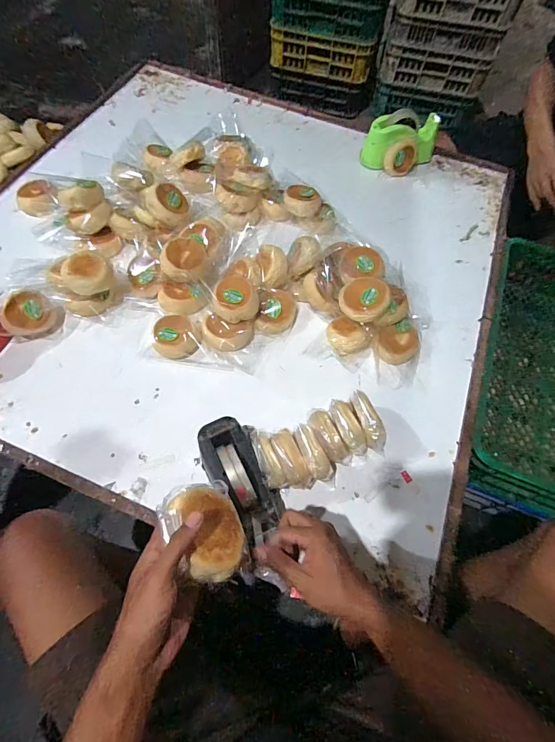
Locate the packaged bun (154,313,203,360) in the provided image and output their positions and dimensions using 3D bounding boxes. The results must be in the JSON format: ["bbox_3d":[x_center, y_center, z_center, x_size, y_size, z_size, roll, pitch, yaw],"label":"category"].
[{"bbox_3d":[-0.202,-0.068,0.734,0.096,0.037,0.082,-16,65,-10],"label":"packaged bun"}]

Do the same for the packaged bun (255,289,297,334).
[{"bbox_3d":[-0.002,-0.127,0.767,0.079,0.038,0.097,8,65,1],"label":"packaged bun"}]

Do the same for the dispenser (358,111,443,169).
[{"bbox_3d":[0.353,-0.636,1.032,0.208,0.130,0.106,-7,63,-6],"label":"dispenser"}]

